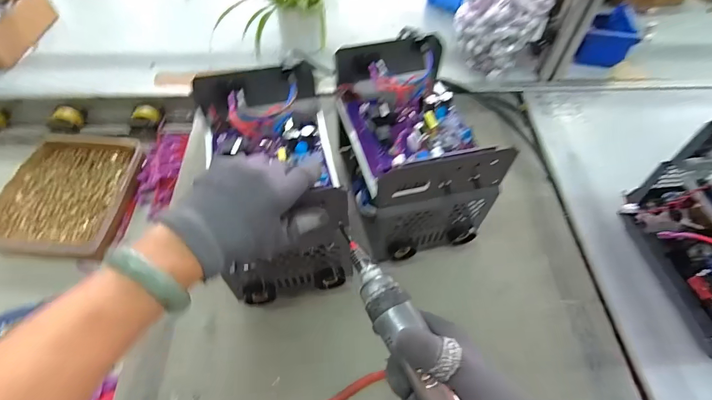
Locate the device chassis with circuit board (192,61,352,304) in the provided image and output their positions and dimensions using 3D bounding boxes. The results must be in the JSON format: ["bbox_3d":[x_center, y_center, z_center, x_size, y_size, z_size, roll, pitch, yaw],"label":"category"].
[{"bbox_3d":[-0.101,-0.014,0.476,0.149,0.194,0.228,-13,56,-10],"label":"device chassis with circuit board"}]

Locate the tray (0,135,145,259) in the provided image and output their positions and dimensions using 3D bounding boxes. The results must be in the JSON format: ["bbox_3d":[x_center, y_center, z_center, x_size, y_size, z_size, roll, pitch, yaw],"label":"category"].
[{"bbox_3d":[-0.477,-0.017,0.636,0.207,0.031,0.225,5,55,2],"label":"tray"}]

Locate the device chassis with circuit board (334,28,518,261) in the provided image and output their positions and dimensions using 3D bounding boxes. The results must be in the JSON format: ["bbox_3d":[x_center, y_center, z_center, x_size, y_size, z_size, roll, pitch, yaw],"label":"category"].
[{"bbox_3d":[0.070,-0.063,0.509,0.145,0.192,0.226,-13,56,-10],"label":"device chassis with circuit board"}]

